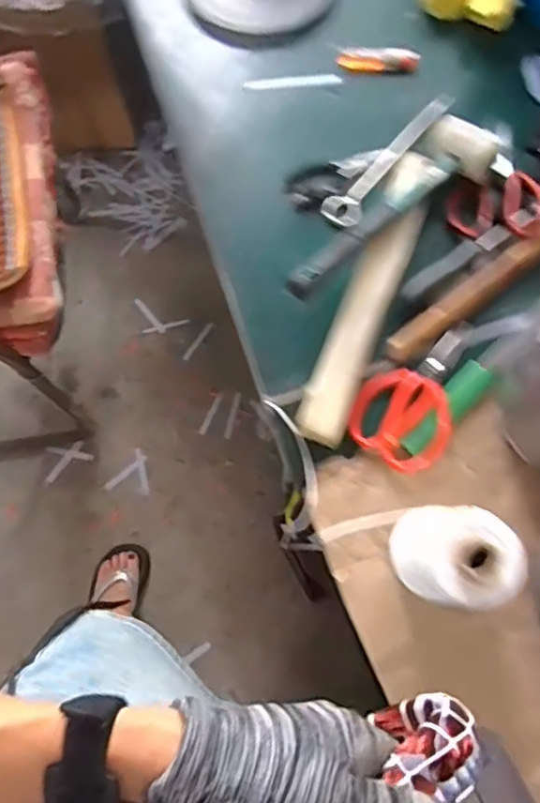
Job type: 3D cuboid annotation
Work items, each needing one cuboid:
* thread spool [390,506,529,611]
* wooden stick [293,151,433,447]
[{"bbox_3d":[0.144,0.124,0.502,0.067,0.161,0.068,43,78,11],"label":"thread spool"},{"bbox_3d":[0.105,-0.114,0.642,0.047,0.026,0.336,21,75,6],"label":"wooden stick"}]

